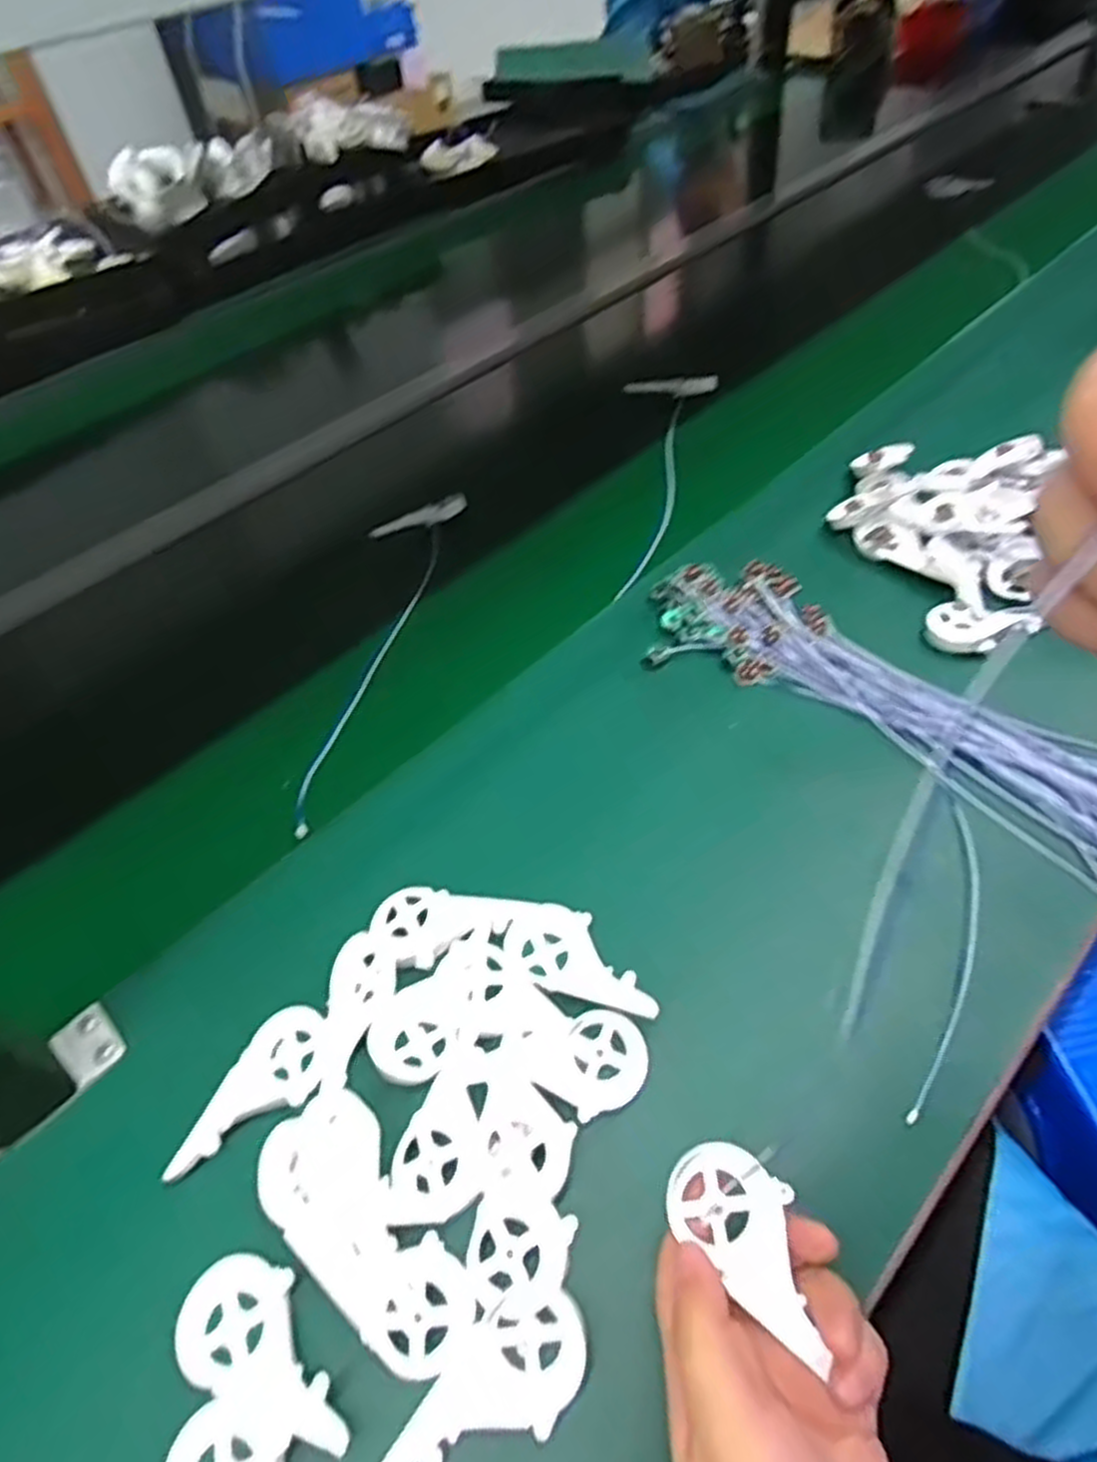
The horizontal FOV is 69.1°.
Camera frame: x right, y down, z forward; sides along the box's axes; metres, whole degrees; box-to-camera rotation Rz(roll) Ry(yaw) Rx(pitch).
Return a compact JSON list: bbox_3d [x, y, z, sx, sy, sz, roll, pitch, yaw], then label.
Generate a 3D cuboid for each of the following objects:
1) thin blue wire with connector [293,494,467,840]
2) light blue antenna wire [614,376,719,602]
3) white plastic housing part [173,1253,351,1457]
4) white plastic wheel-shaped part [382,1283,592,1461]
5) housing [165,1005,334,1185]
[{"bbox_3d":[-0.144,-0.075,0.651,0.065,0.033,0.370,5,50,11],"label":"thin blue wire with connector"},{"bbox_3d":[0.102,-0.244,0.754,0.093,0.029,0.331,5,50,11],"label":"light blue antenna wire"},{"bbox_3d":[-0.120,0.262,0.343,0.096,0.016,0.048,10,52,15],"label":"white plastic housing part"},{"bbox_3d":[-0.024,0.272,0.323,0.092,0.005,0.043,-35,55,-22],"label":"white plastic wheel-shaped part"},{"bbox_3d":[-0.159,0.185,0.421,0.091,0.010,0.052,-28,52,-16],"label":"housing"}]

